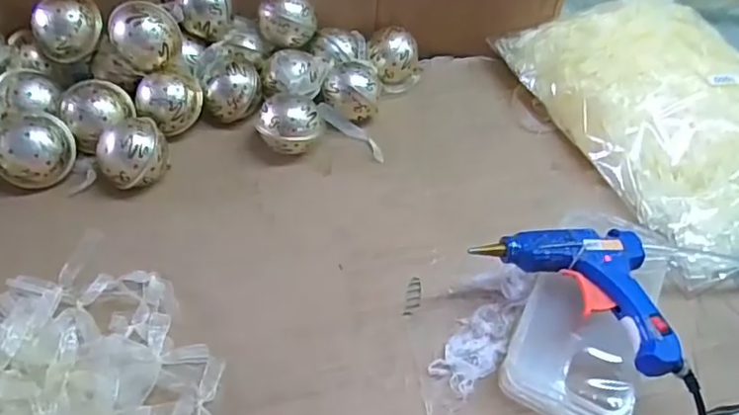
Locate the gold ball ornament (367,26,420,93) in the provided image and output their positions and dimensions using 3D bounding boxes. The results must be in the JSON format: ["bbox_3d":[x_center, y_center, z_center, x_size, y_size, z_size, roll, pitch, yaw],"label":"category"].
[{"bbox_3d":[0.025,-0.144,0.579,0.051,0.048,0.044,2,51,-3],"label":"gold ball ornament"}]

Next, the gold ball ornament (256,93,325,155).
[{"bbox_3d":[-0.069,-0.070,0.516,0.058,0.047,0.048,6,51,-1],"label":"gold ball ornament"}]

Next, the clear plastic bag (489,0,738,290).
[{"bbox_3d":[0.290,-0.093,0.544,0.213,0.075,0.290,-19,56,-19],"label":"clear plastic bag"}]

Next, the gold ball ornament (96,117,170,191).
[{"bbox_3d":[-0.195,-0.047,0.483,0.051,0.049,0.057,-22,57,-21],"label":"gold ball ornament"}]

